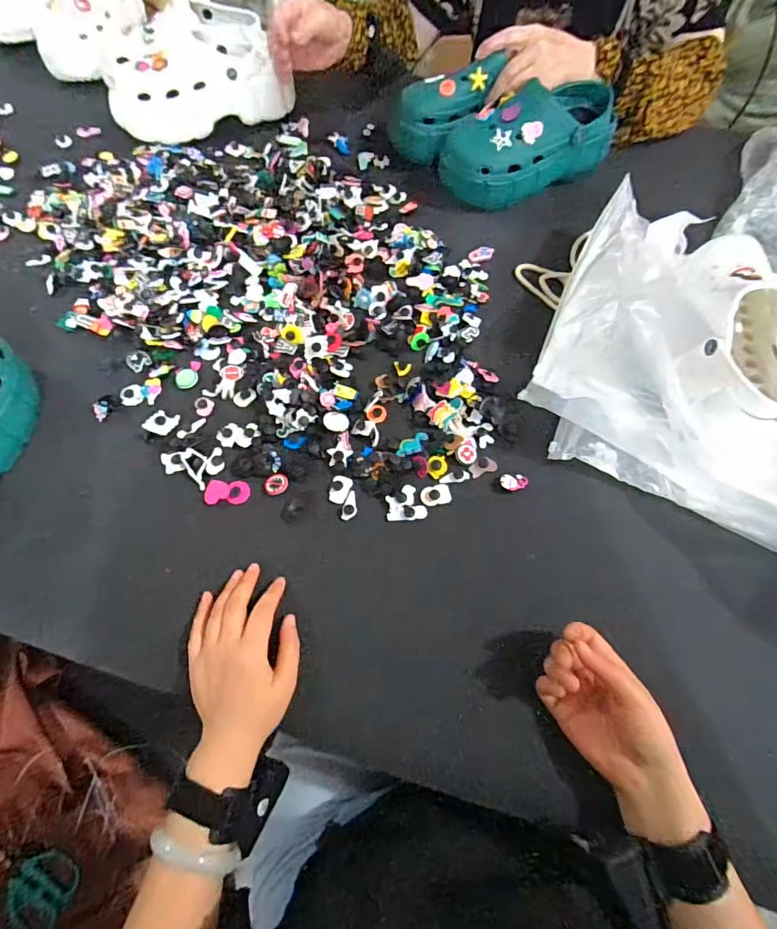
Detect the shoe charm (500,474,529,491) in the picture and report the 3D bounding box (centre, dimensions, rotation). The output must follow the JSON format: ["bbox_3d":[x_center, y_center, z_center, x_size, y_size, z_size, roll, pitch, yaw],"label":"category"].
[{"bbox_3d":[0.135,0.019,0.479,0.030,0.007,0.018,-5,67,-2],"label":"shoe charm"}]

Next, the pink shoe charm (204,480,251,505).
[{"bbox_3d":[-0.172,0.029,0.476,0.047,0.004,0.027,1,67,0],"label":"pink shoe charm"}]

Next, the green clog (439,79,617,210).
[{"bbox_3d":[0.200,-0.457,0.636,0.251,0.103,0.103,-23,70,-7],"label":"green clog"}]

